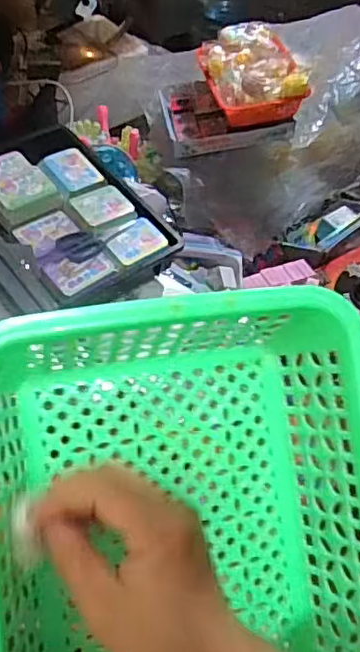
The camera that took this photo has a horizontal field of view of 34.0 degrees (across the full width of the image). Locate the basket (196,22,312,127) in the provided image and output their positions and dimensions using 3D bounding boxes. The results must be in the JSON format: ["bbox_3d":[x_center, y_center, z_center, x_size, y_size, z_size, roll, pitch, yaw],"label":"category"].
[{"bbox_3d":[0.171,-0.628,1.456,0.210,0.129,0.263,-5,54,-10],"label":"basket"}]

